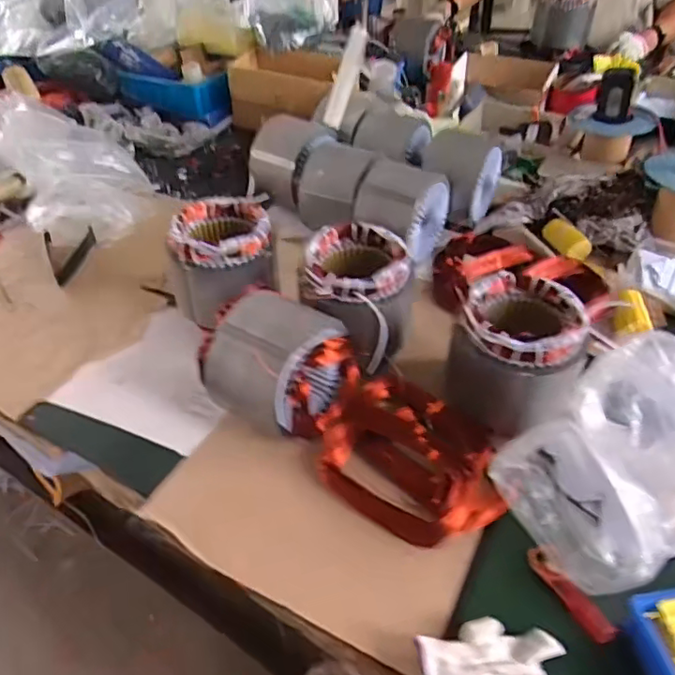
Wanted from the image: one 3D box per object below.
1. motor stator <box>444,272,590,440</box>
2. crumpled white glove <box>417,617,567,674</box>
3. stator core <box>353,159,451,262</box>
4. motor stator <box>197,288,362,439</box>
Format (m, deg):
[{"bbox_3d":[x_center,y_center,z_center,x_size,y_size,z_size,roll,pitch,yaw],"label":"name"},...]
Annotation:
[{"bbox_3d":[0.215,0.022,0.730,0.157,0.149,0.137,7,45,9],"label":"motor stator"},{"bbox_3d":[0.135,0.295,0.536,0.116,0.037,0.096,19,48,20],"label":"crumpled white glove"},{"bbox_3d":[0.110,-0.214,0.994,0.115,0.134,0.157,22,49,23],"label":"stator core"},{"bbox_3d":[-0.067,0.038,0.723,0.147,0.155,0.150,23,49,23],"label":"motor stator"}]

